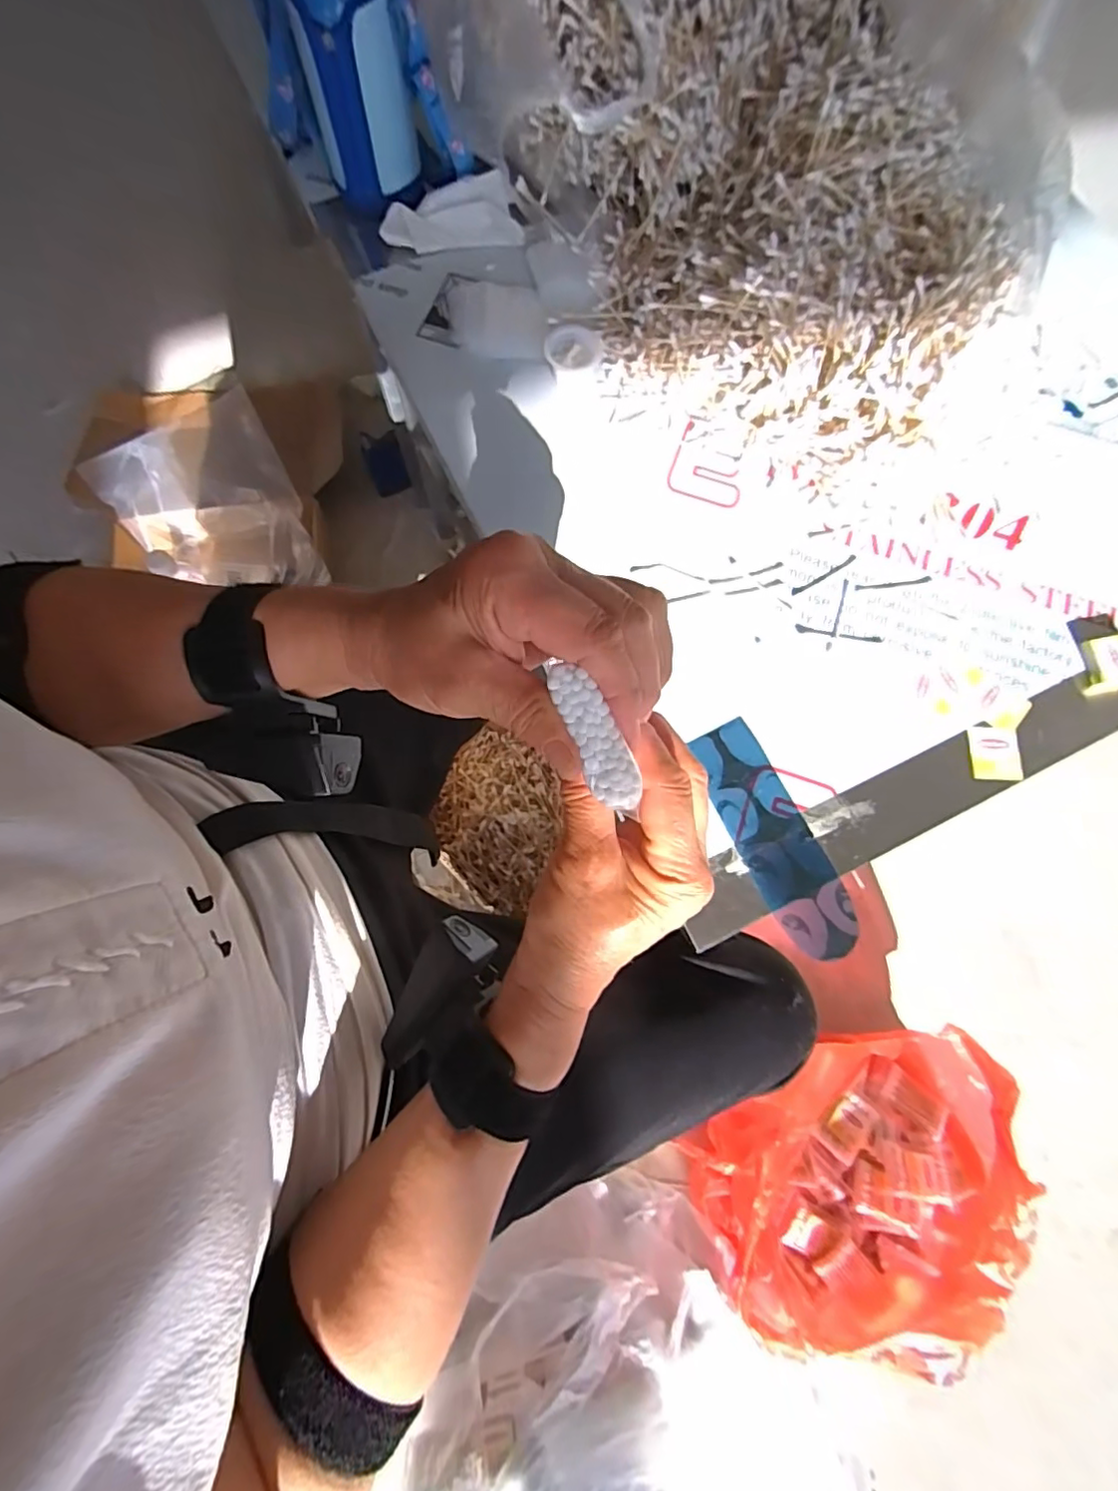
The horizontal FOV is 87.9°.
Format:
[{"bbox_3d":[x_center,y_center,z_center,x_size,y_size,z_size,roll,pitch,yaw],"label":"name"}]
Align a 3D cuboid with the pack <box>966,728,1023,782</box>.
[{"bbox_3d":[0.362,0.007,0.480,0.040,0.004,0.045,0,75,-2],"label":"pack"}]

